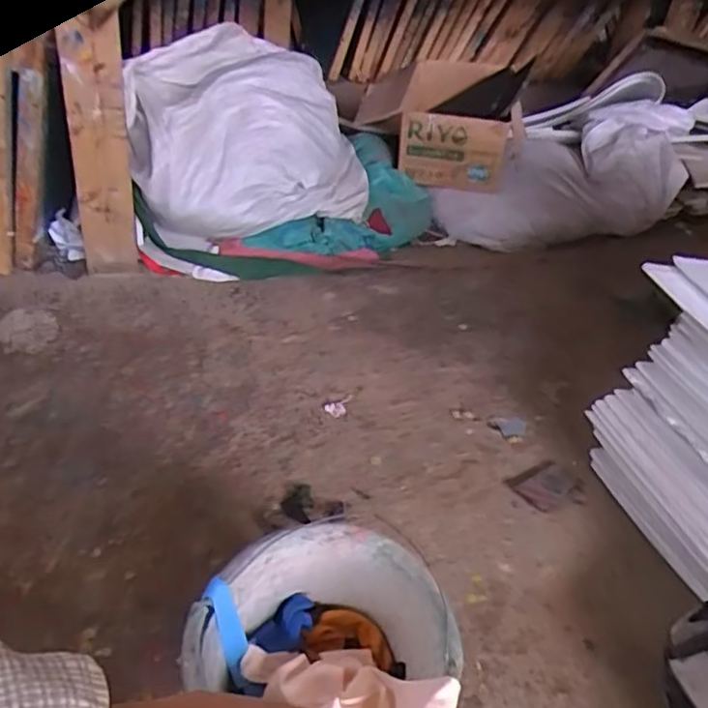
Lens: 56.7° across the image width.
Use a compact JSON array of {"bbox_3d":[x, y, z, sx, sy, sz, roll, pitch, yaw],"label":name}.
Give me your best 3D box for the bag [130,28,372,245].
[{"bbox_3d":[-0.199,-0.450,1.371,0.474,0.311,0.323,3,37,-4],"label":"bag"}]

